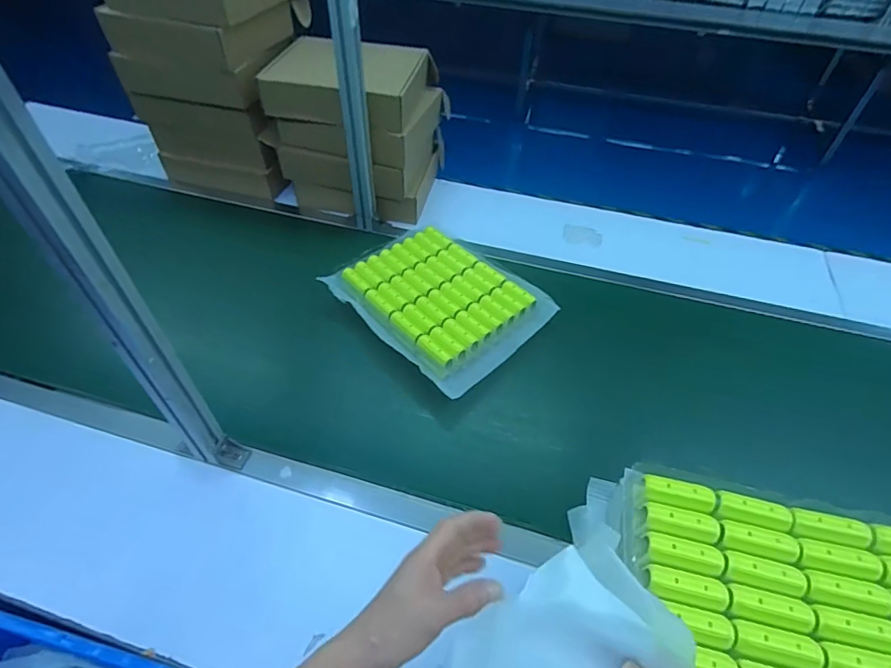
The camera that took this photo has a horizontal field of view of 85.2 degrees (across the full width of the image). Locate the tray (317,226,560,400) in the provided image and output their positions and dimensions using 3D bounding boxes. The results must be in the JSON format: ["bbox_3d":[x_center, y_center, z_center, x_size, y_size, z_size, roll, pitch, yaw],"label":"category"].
[{"bbox_3d":[-0.009,-0.079,0.996,0.317,0.052,0.380,-36,59,-29],"label":"tray"}]

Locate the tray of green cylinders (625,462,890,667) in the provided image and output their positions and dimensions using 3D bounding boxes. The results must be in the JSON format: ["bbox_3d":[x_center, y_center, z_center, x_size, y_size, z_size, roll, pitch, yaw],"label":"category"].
[{"bbox_3d":[0.374,0.291,0.458,0.375,0.037,0.270,11,49,6],"label":"tray of green cylinders"}]

